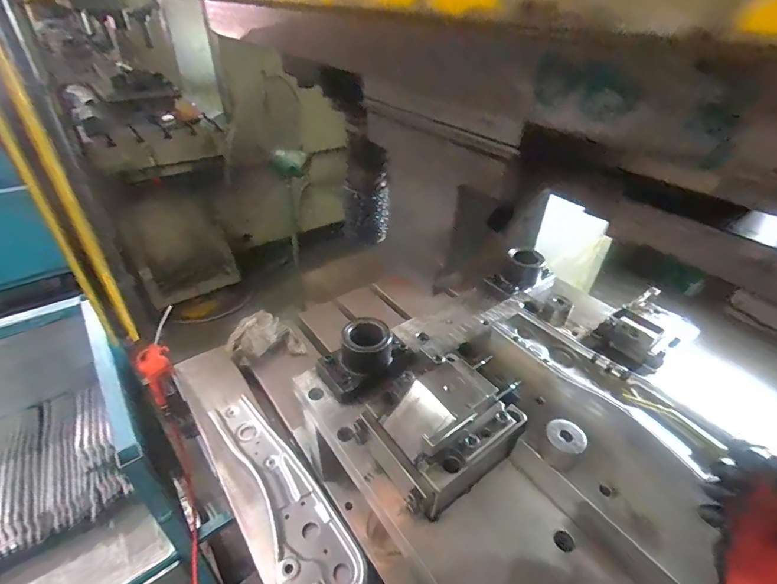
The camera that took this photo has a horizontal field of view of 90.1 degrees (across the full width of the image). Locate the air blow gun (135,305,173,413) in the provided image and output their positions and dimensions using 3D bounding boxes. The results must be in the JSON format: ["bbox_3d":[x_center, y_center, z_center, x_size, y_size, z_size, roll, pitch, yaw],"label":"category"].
[{"bbox_3d":[-0.523,0.157,0.882,0.072,0.234,0.045,0,-2,-5],"label":"air blow gun"}]

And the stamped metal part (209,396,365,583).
[{"bbox_3d":[-0.183,0.331,0.648,0.109,0.028,0.404,-25,45,-32],"label":"stamped metal part"}]

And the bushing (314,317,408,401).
[{"bbox_3d":[-0.039,0.085,0.558,0.125,0.063,0.084,-17,42,-25],"label":"bushing"}]

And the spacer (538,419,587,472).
[{"bbox_3d":[0.191,0.169,0.427,0.040,0.041,0.041,2,37,-2],"label":"spacer"}]

